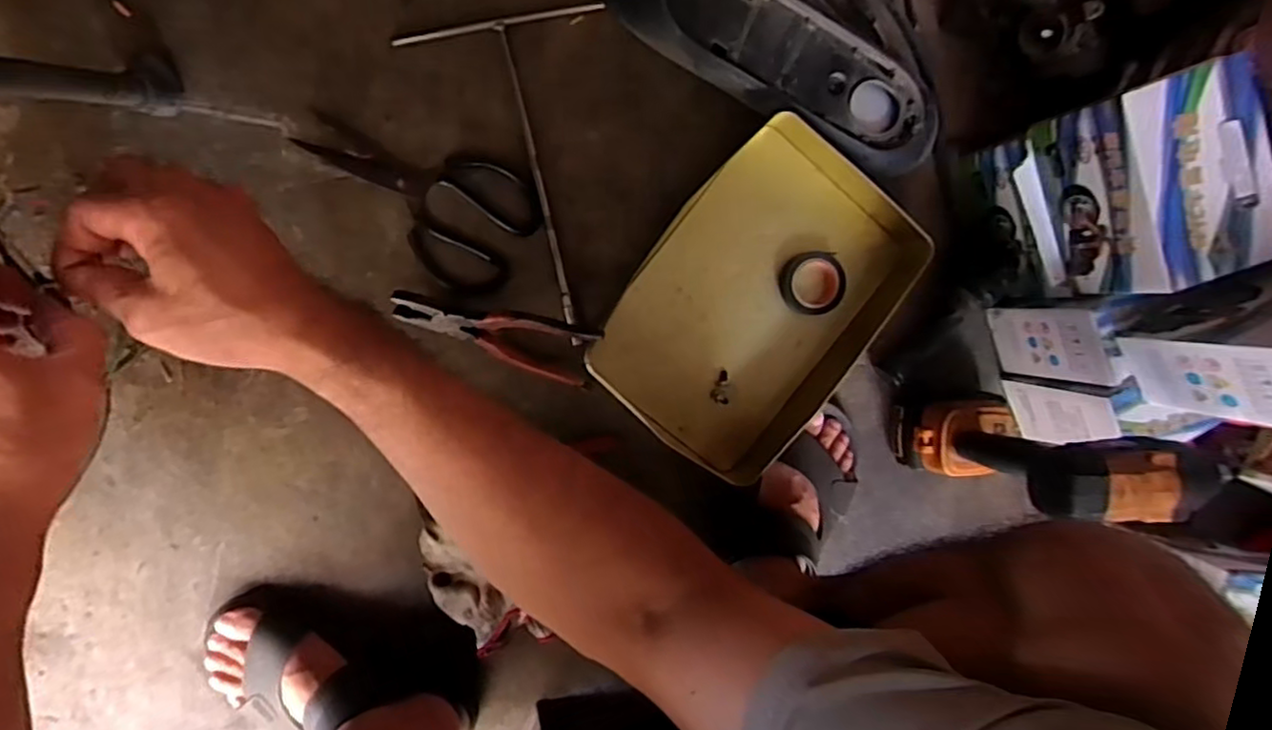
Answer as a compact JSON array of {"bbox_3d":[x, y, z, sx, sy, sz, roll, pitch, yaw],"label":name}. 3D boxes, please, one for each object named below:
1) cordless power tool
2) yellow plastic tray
[{"bbox_3d":[0.354,0.082,0.597,0.155,0.238,0.073,8,94,-9],"label":"cordless power tool"},{"bbox_3d":[0.122,-0.056,0.645,0.226,0.057,0.320,39,89,-10],"label":"yellow plastic tray"}]

